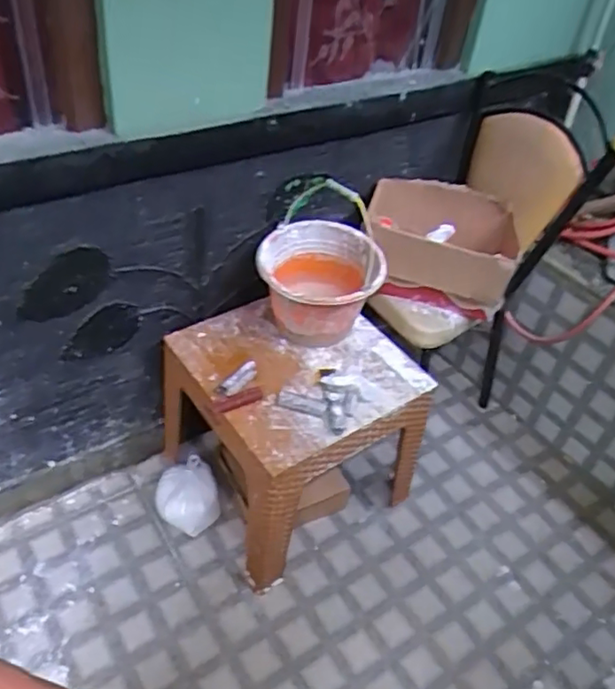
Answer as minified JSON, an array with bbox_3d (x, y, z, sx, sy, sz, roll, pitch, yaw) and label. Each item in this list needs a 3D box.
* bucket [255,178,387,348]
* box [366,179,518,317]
[{"bbox_3d":[0.034,-0.182,1.429,0.270,0.367,0.270,5,43,-4],"label":"bucket"},{"bbox_3d":[0.315,-0.243,1.516,0.370,0.190,0.249,15,43,7],"label":"box"}]

